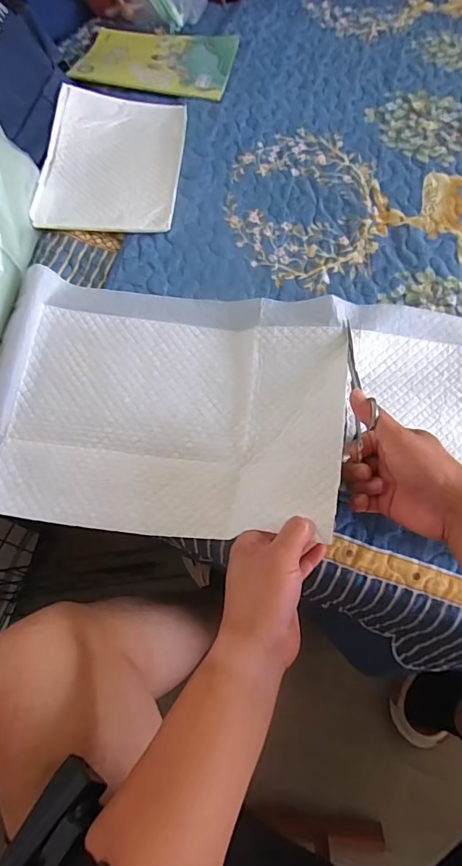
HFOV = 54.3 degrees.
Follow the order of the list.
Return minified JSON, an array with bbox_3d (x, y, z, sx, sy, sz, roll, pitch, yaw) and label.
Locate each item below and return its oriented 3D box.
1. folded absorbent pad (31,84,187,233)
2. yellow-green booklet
[{"bbox_3d":[-0.170,-0.407,0.659,0.192,0.020,0.278,1,67,0],"label":"folded absorbent pad"},{"bbox_3d":[-0.127,-0.650,0.780,0.255,0.012,0.189,8,66,5],"label":"yellow-green booklet"}]

